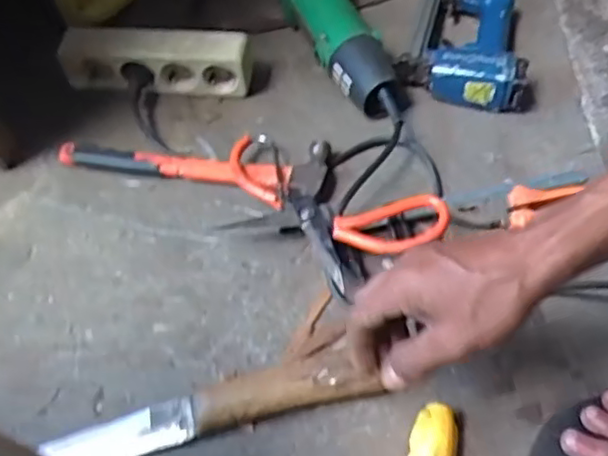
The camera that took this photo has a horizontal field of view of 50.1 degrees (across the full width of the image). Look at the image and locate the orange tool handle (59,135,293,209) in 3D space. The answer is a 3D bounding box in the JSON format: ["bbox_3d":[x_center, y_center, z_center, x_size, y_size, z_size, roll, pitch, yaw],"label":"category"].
[{"bbox_3d":[-0.118,-0.066,0.628,0.222,0.029,0.070,14,56,12],"label":"orange tool handle"}]

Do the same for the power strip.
[{"bbox_3d":[-0.157,-0.176,0.692,0.200,0.065,0.047,-1,54,2],"label":"power strip"}]

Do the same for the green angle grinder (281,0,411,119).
[{"bbox_3d":[0.032,-0.231,0.698,0.079,0.099,0.277,-21,56,-12],"label":"green angle grinder"}]

